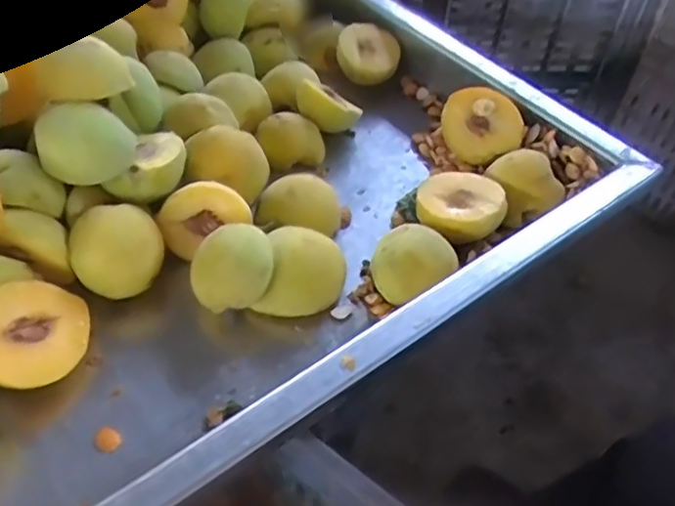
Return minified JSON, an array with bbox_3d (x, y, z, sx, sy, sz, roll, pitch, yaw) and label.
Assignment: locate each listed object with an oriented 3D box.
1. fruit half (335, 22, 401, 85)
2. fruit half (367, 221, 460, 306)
[{"bbox_3d":[0.028,-0.185,0.603,0.056,0.032,0.059,7,47,1],"label":"fruit half"},{"bbox_3d":[0.050,0.010,0.436,0.051,0.039,0.045,-35,59,-31],"label":"fruit half"}]

